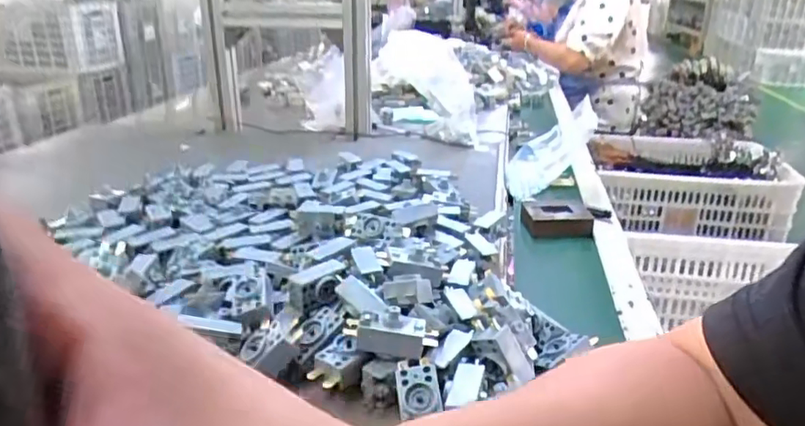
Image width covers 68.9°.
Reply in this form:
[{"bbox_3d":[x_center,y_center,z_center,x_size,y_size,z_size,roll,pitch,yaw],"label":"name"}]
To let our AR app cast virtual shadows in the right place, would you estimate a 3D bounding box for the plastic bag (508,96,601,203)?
[{"bbox_3d":[0.223,-0.095,0.899,0.196,0.051,0.088,-47,45,-14],"label":"plastic bag"}]

